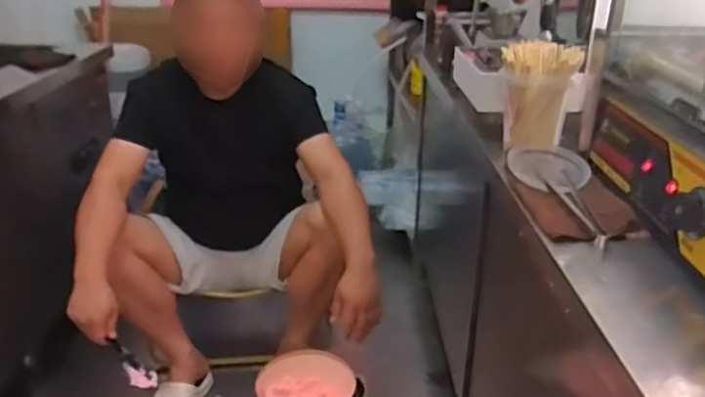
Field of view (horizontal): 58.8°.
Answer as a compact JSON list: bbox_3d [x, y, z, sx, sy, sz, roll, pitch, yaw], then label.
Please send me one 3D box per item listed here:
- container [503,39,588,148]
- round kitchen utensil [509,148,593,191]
[{"bbox_3d":[0.303,-0.170,1.024,0.114,0.151,0.129,9,25,16],"label":"container"},{"bbox_3d":[0.290,-0.046,0.924,0.114,0.030,0.127,9,25,16],"label":"round kitchen utensil"}]

